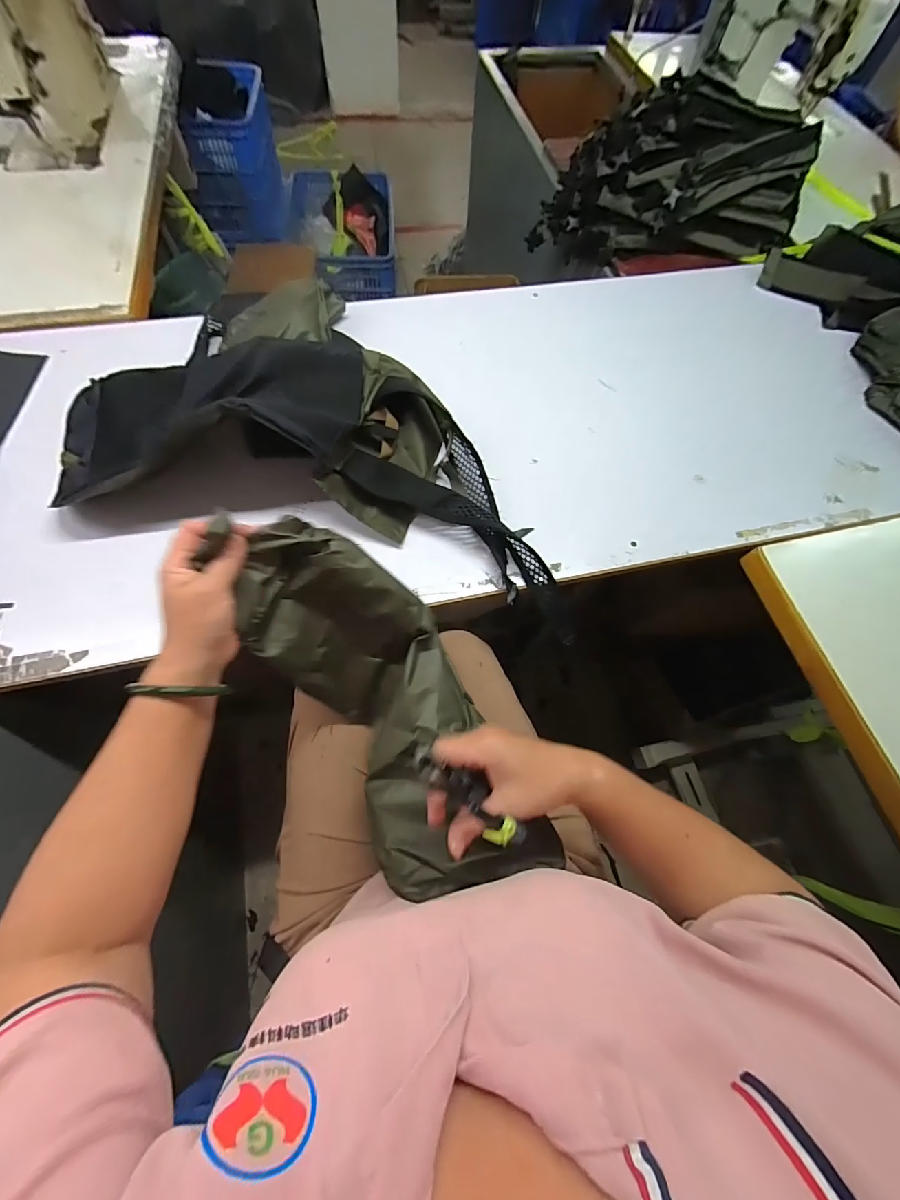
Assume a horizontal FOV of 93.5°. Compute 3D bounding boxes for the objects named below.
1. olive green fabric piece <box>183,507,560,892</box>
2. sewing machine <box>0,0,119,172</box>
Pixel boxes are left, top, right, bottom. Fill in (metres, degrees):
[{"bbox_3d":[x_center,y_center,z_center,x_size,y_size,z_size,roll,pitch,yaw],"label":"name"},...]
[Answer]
[{"bbox_3d":[-0.063,0.093,0.436,0.151,0.144,0.378,-26,87,-14],"label":"olive green fabric piece"},{"bbox_3d":[-0.884,-1.191,0.876,0.185,0.242,0.503,-9,67,-7],"label":"sewing machine"}]

